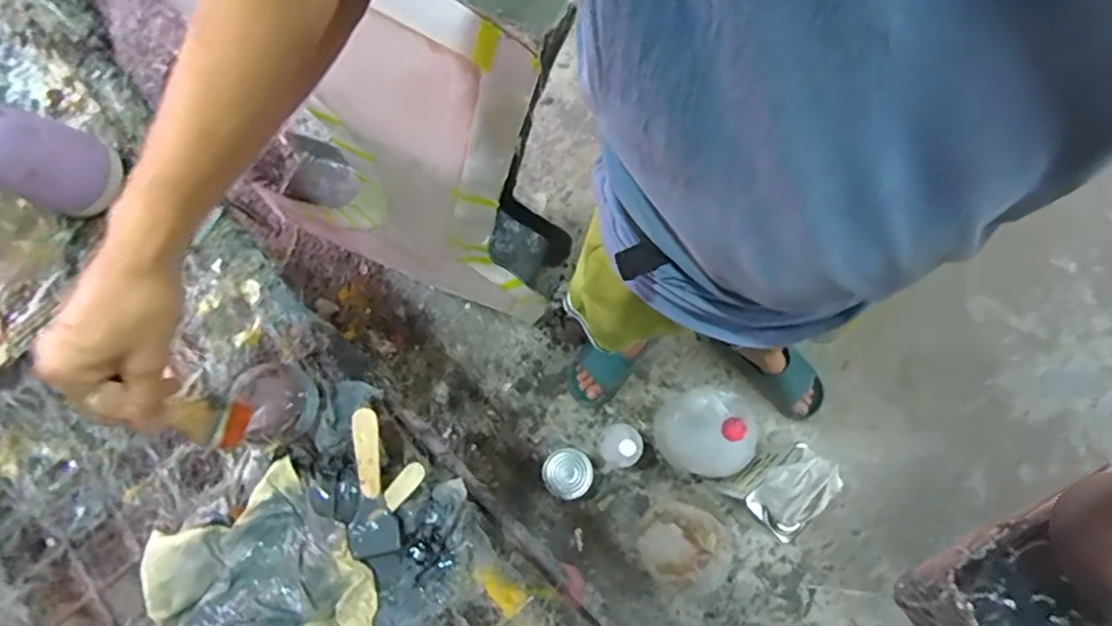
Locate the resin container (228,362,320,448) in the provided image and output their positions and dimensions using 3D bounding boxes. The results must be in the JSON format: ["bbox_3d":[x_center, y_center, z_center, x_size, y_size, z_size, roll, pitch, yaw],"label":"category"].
[{"bbox_3d":[-0.263,0.086,0.558,0.075,0.054,0.070,0,77,-1],"label":"resin container"}]

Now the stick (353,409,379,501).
[{"bbox_3d":[-0.167,0.123,0.530,0.021,0.004,0.078,-5,74,-28],"label":"stick"}]

